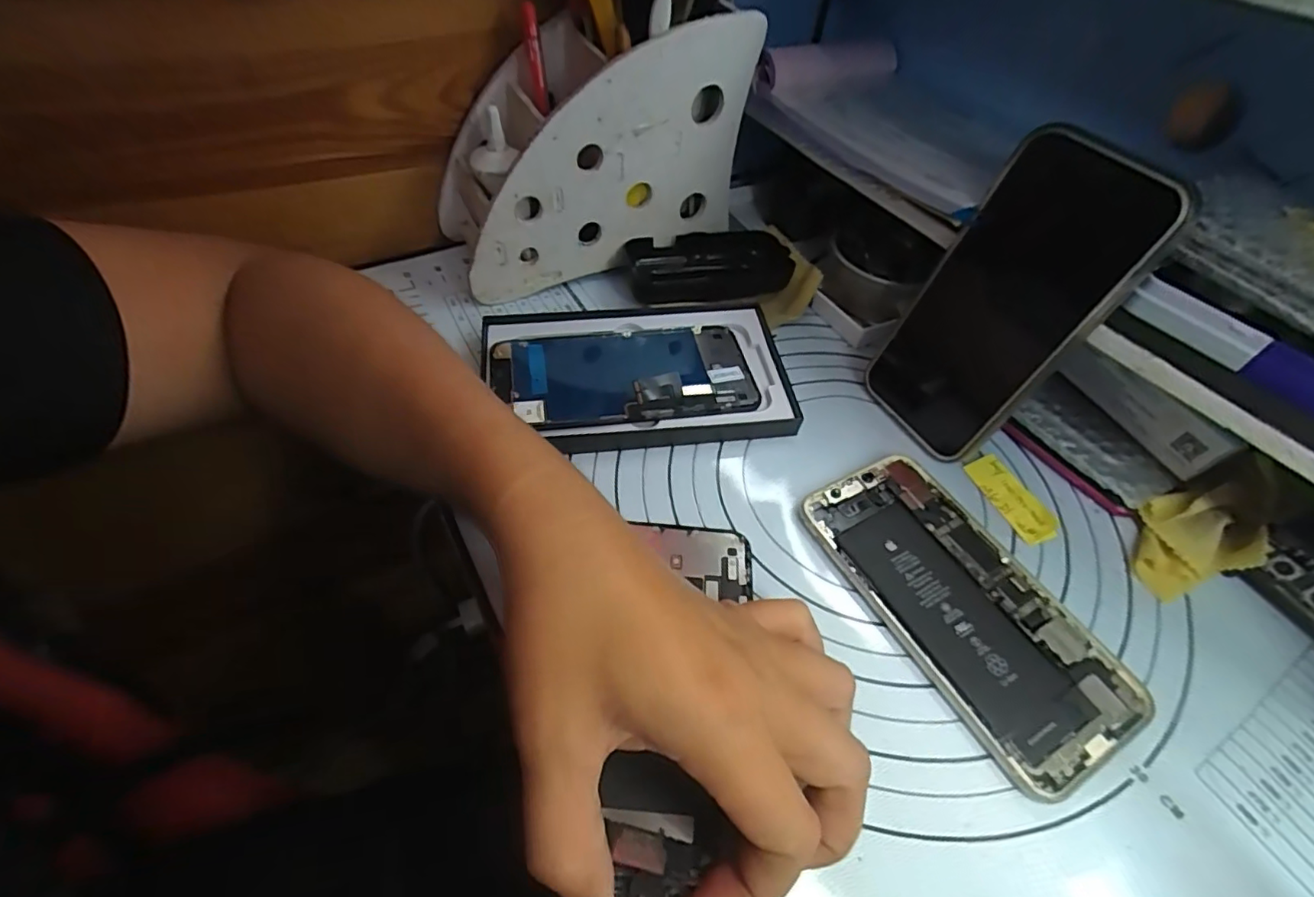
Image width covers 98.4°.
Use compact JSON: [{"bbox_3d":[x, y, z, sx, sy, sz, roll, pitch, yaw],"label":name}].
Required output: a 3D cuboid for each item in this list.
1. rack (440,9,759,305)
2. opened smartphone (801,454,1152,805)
[{"bbox_3d":[-0.041,-0.182,0.350,0.176,0.136,0.078,-16,55,-16],"label":"rack"},{"bbox_3d":[0.137,0.067,0.257,0.074,0.006,0.146,-22,57,-20],"label":"opened smartphone"}]

